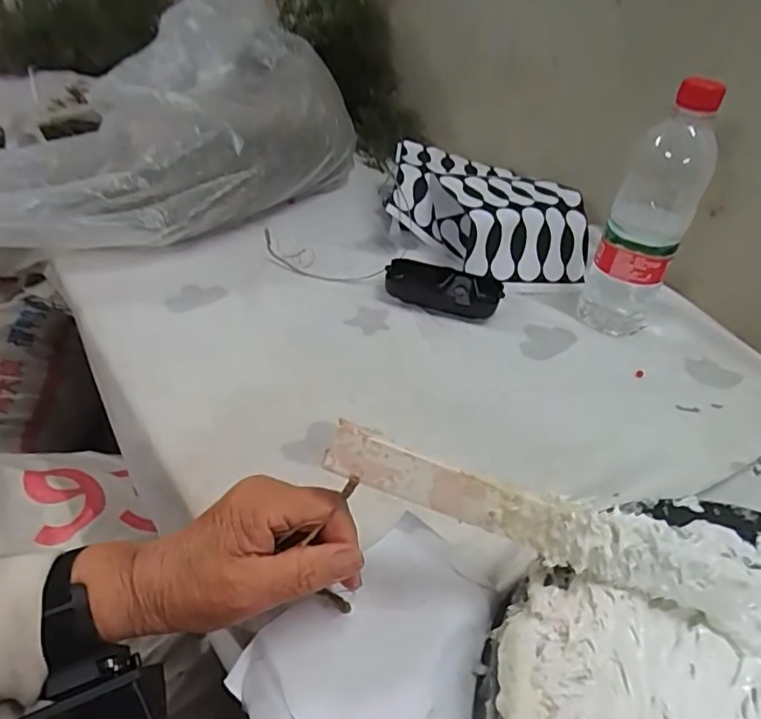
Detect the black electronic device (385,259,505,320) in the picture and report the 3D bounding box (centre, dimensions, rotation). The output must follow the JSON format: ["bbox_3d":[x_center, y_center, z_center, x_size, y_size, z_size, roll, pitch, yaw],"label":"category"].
[{"bbox_3d":[0.061,-0.070,0.568,0.110,0.023,0.054,11,40,4],"label":"black electronic device"}]

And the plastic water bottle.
[{"bbox_3d":[0.241,-0.125,0.519,0.067,0.216,0.069,23,43,18],"label":"plastic water bottle"}]

